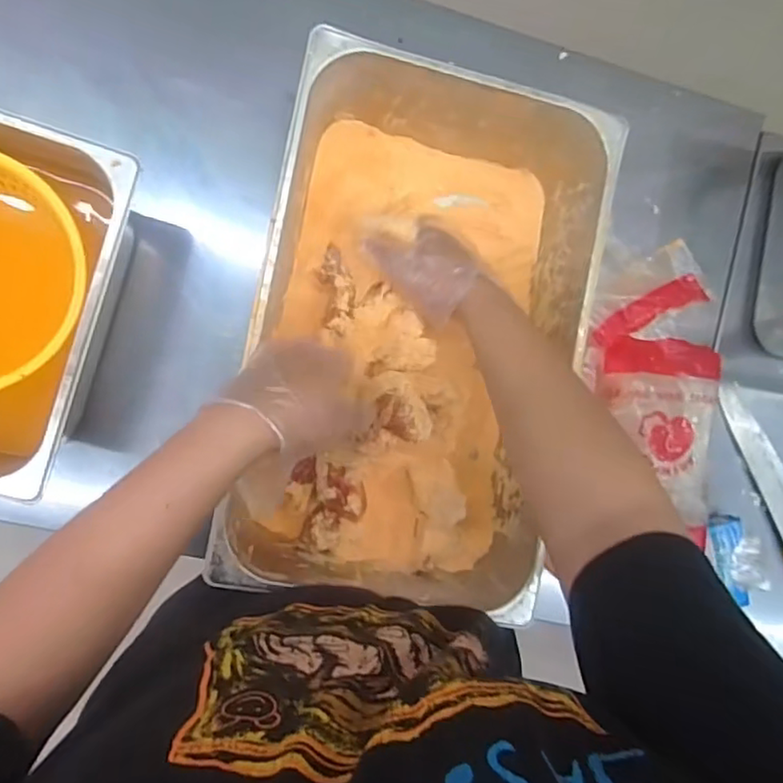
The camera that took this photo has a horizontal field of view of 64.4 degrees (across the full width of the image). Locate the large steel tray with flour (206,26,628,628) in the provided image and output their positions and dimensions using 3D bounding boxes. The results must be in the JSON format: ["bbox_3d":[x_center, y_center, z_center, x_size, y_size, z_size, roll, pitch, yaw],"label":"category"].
[{"bbox_3d":[0.022,-0.056,0.666,0.313,0.151,0.513,12,88,-9],"label":"large steel tray with flour"}]

